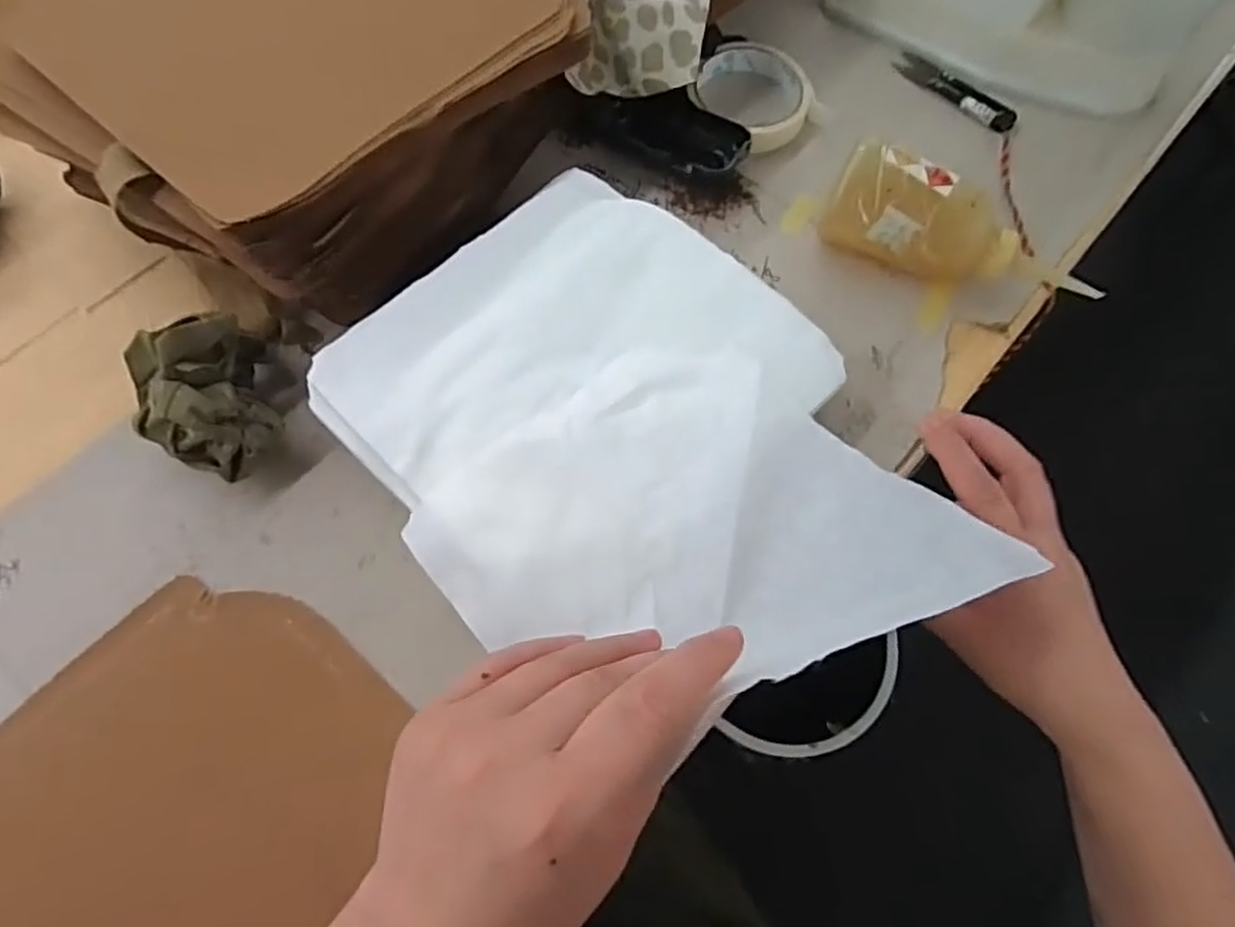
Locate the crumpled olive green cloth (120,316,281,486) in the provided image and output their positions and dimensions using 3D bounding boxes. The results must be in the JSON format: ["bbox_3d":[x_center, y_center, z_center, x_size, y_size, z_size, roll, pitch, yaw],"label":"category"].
[{"bbox_3d":[-0.230,-0.034,0.400,0.075,0.061,0.086,-17,70,-8],"label":"crumpled olive green cloth"}]

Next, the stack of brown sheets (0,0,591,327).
[{"bbox_3d":[-0.186,-0.226,0.445,0.235,0.109,0.267,37,72,12],"label":"stack of brown sheets"}]

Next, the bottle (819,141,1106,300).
[{"bbox_3d":[0.218,-0.141,0.455,0.177,0.070,0.051,20,69,-5],"label":"bottle"}]

